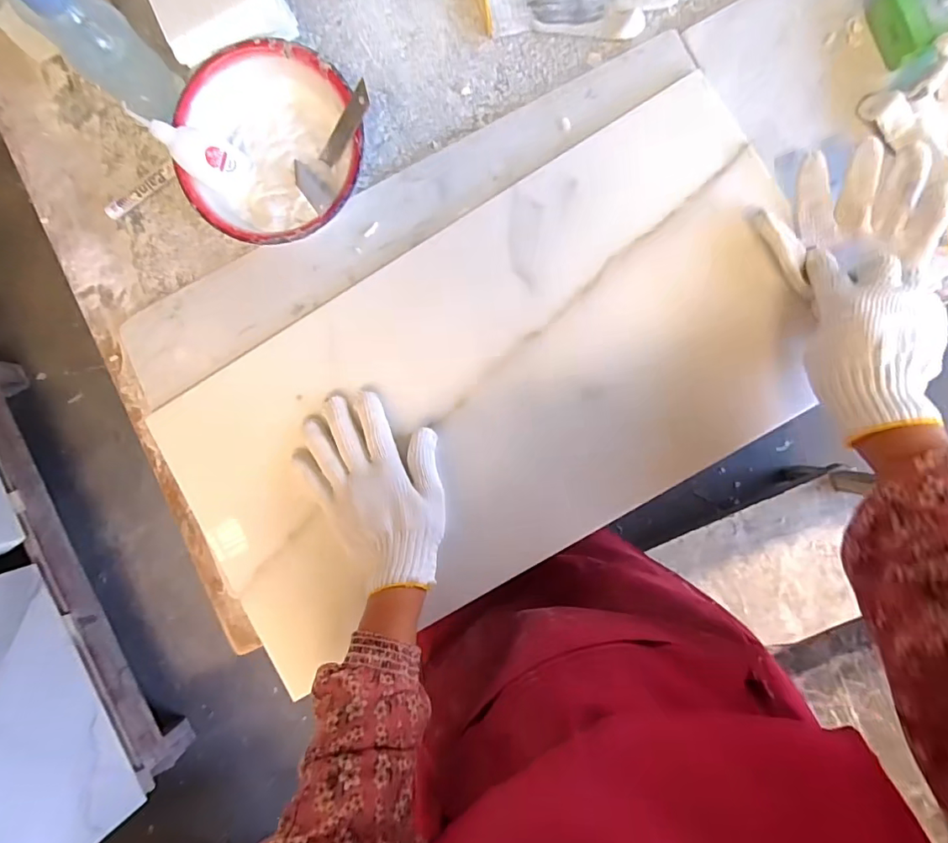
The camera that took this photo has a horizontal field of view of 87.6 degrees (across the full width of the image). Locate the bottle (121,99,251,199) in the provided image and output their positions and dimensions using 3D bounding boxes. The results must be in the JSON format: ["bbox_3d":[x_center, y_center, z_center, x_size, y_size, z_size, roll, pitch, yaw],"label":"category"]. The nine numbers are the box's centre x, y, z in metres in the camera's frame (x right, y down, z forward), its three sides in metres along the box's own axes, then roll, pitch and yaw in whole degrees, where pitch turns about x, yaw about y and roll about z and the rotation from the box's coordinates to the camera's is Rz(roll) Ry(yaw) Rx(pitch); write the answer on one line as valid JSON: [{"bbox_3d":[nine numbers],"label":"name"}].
[{"bbox_3d":[-0.252,-0.245,0.444,0.099,0.022,0.044,26,88,-33],"label":"bottle"}]

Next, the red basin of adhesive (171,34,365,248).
[{"bbox_3d":[-0.182,-0.248,0.453,0.166,0.053,0.161,-1,85,6],"label":"red basin of adhesive"}]

